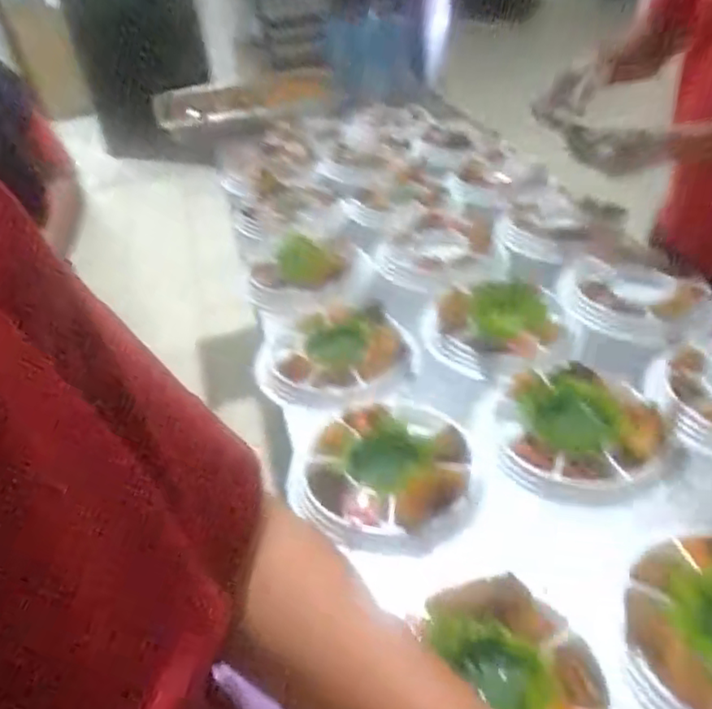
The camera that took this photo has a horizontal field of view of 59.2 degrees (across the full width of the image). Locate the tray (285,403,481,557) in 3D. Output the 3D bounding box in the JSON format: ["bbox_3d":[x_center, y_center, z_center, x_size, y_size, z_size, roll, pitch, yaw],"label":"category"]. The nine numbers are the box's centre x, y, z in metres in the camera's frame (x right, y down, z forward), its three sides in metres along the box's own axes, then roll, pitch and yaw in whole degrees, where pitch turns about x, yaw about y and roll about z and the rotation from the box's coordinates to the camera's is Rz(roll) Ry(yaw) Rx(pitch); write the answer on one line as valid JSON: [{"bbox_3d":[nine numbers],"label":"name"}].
[{"bbox_3d":[0.038,0.133,0.718,0.199,0.040,0.207,-4,38,3],"label":"tray"}]

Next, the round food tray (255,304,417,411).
[{"bbox_3d":[-0.035,-0.001,0.916,0.241,0.050,0.222,-4,38,3],"label":"round food tray"}]

